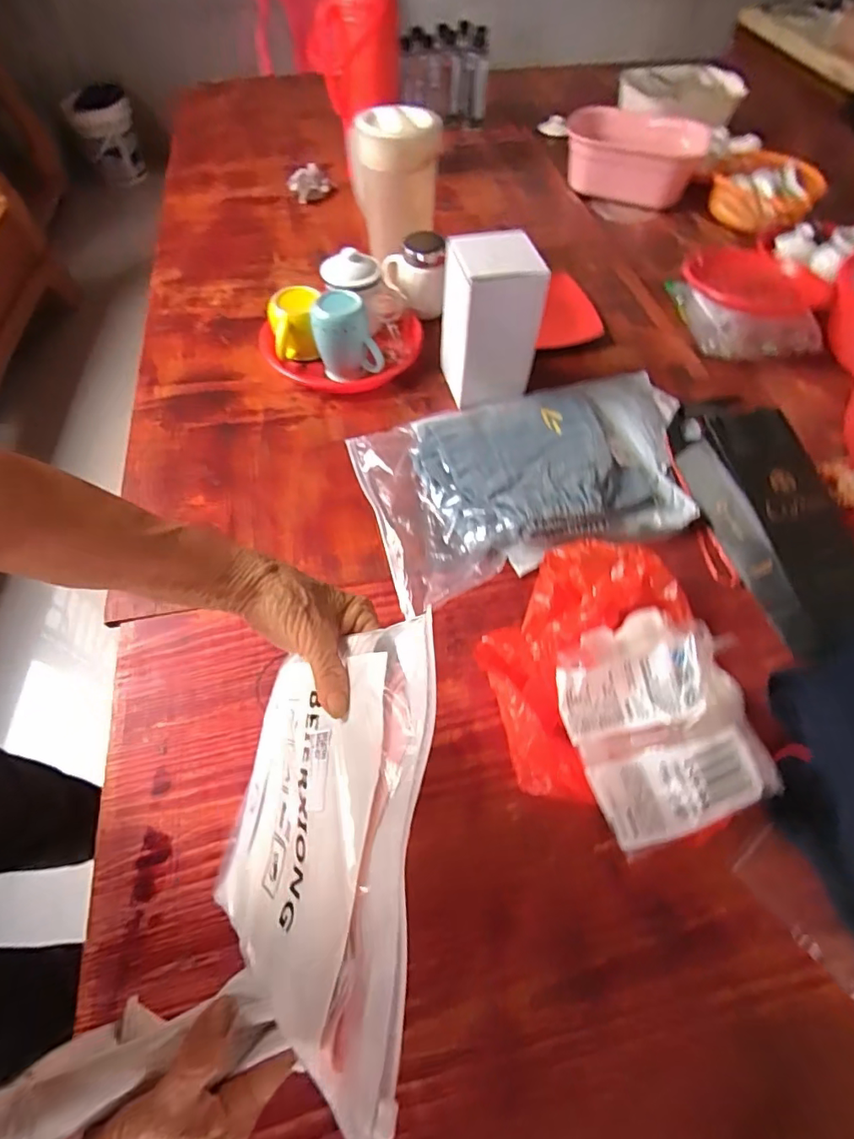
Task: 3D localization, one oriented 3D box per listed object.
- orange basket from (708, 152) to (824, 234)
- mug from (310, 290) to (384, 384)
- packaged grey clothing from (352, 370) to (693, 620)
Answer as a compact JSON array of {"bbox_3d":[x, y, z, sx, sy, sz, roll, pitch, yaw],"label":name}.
[{"bbox_3d":[0.740,-0.823,1.140,0.200,0.088,0.200,1,58,-1],"label":"orange basket"},{"bbox_3d":[-0.123,-0.350,0.789,0.096,0.117,0.073,-12,59,-9],"label":"mug"},{"bbox_3d":[0.159,-0.143,0.707,0.486,0.046,0.296,-17,60,-11],"label":"packaged grey clothing"}]

